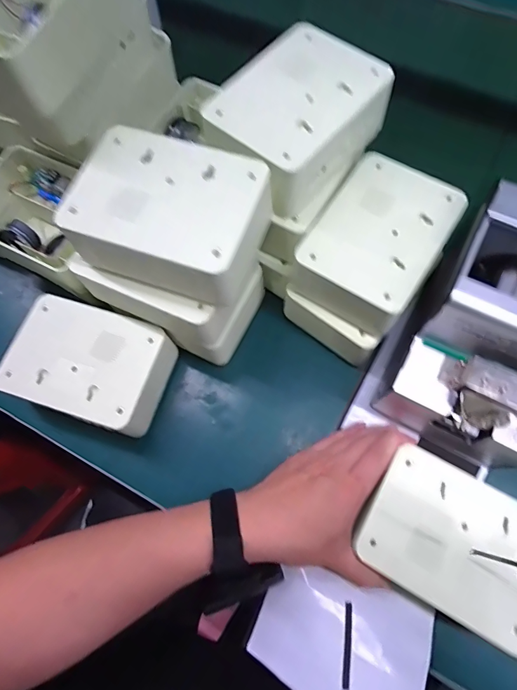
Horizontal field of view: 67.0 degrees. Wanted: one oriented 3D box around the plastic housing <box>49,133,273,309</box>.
[{"bbox_3d":[-0.069,-0.098,0.309,0.138,0.061,0.099,13,70,7],"label":"plastic housing"}]

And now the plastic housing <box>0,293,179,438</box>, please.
[{"bbox_3d":[-0.168,0.019,0.390,0.144,0.048,0.104,17,71,8],"label":"plastic housing"}]

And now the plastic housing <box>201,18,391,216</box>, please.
[{"bbox_3d":[0.025,-0.190,0.338,0.102,0.062,0.150,40,76,15],"label":"plastic housing"}]

